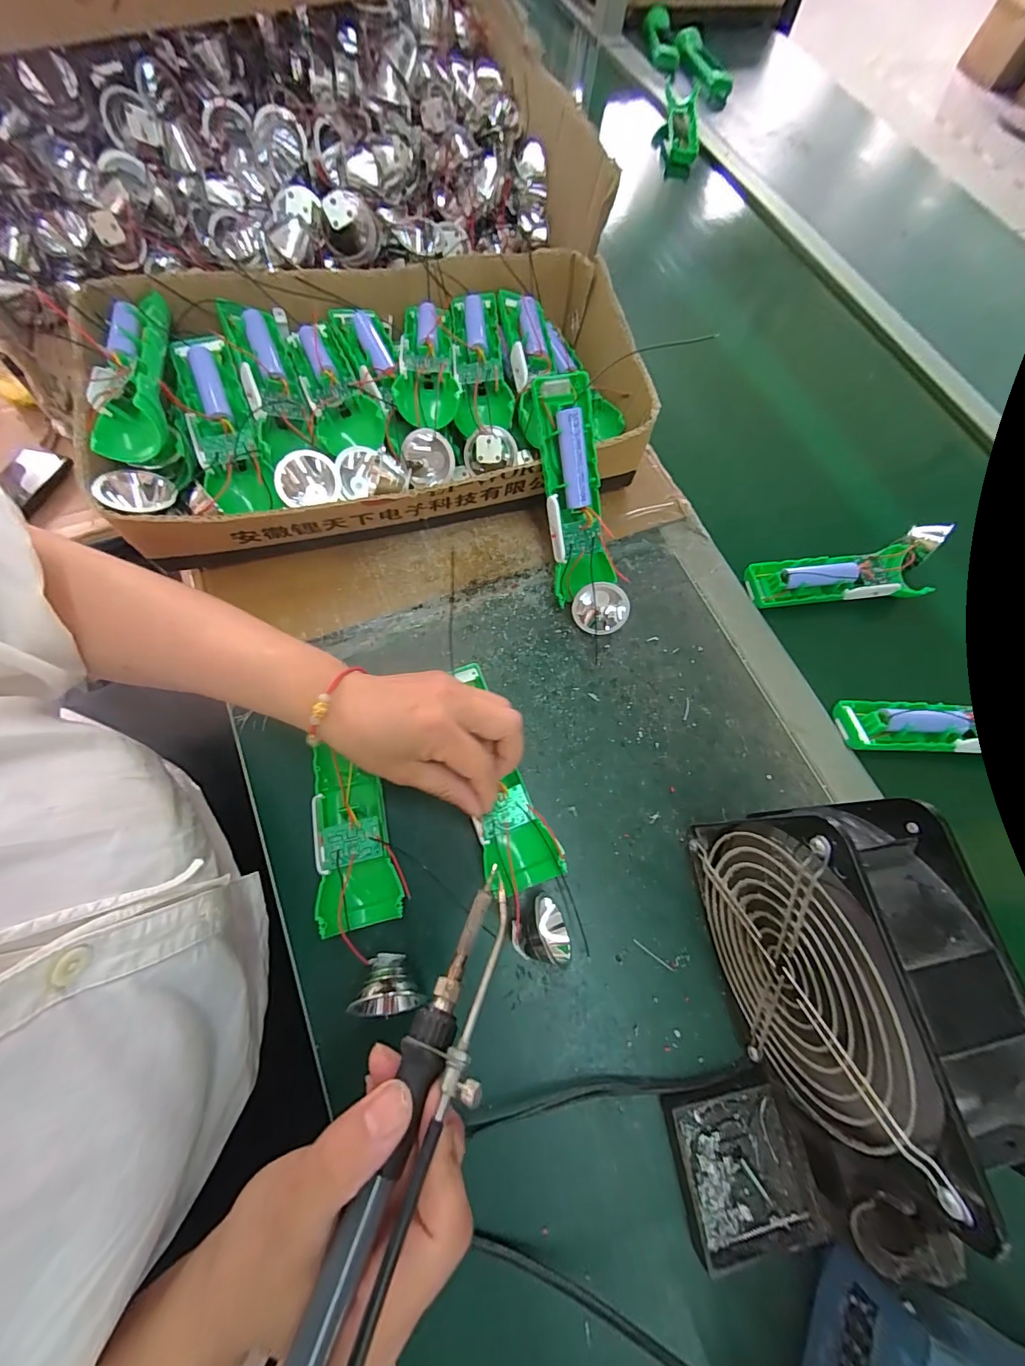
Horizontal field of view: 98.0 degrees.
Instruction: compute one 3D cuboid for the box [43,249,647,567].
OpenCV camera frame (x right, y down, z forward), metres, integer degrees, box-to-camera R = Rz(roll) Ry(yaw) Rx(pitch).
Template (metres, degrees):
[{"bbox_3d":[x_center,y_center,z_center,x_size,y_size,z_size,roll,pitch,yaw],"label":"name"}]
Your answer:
[{"bbox_3d":[-0.093,-0.237,0.378,0.398,0.131,0.249,-9,71,-9],"label":"box"}]

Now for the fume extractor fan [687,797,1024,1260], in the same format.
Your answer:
[{"bbox_3d":[0.164,0.155,0.228,0.065,0.149,0.175,-4,71,-3],"label":"fume extractor fan"}]

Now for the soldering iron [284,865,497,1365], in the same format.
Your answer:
[{"bbox_3d":[-0.047,0.184,0.171,0.039,0.032,0.211,20,53,9],"label":"soldering iron"}]

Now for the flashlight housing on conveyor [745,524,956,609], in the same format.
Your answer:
[{"bbox_3d":[0.298,-0.099,0.393,0.169,0.031,0.057,-6,71,-7],"label":"flashlight housing on conveyor"}]

